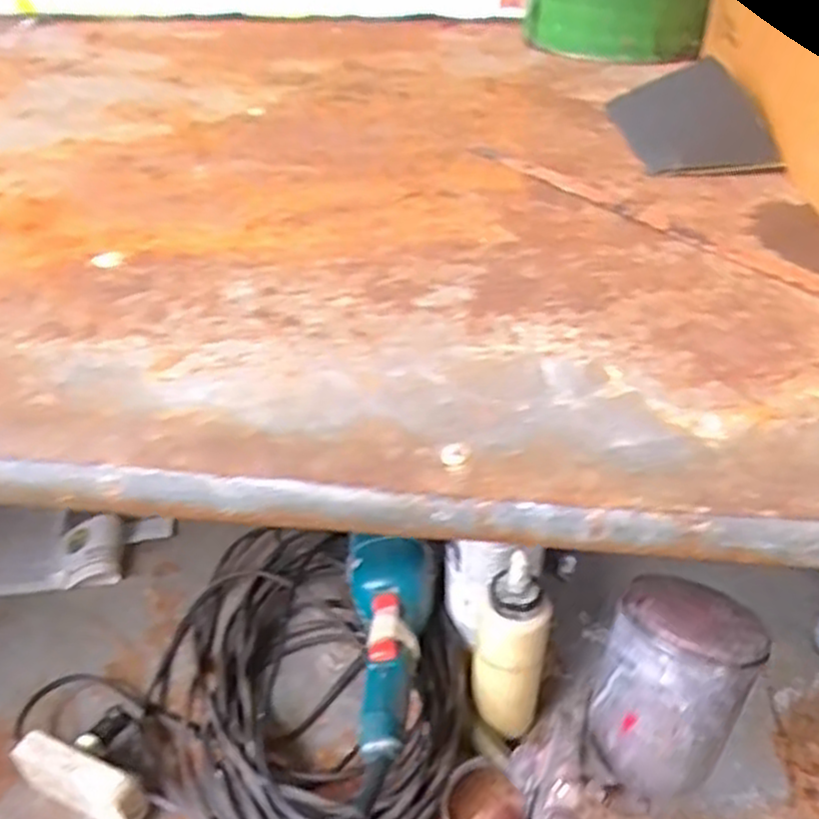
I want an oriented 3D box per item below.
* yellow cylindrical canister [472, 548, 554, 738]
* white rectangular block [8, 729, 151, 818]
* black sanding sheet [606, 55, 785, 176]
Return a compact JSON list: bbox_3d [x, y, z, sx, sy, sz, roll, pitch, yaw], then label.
[{"bbox_3d":[0.077,0.183,0.593,0.050,0.165,0.042,10,39,10],"label":"yellow cylindrical canister"},{"bbox_3d":[-0.249,0.286,0.594,0.105,0.065,0.028,15,41,17],"label":"white rectangular block"},{"bbox_3d":[0.161,-0.168,0.445,0.071,0.030,0.113,-1,39,-3],"label":"black sanding sheet"}]

